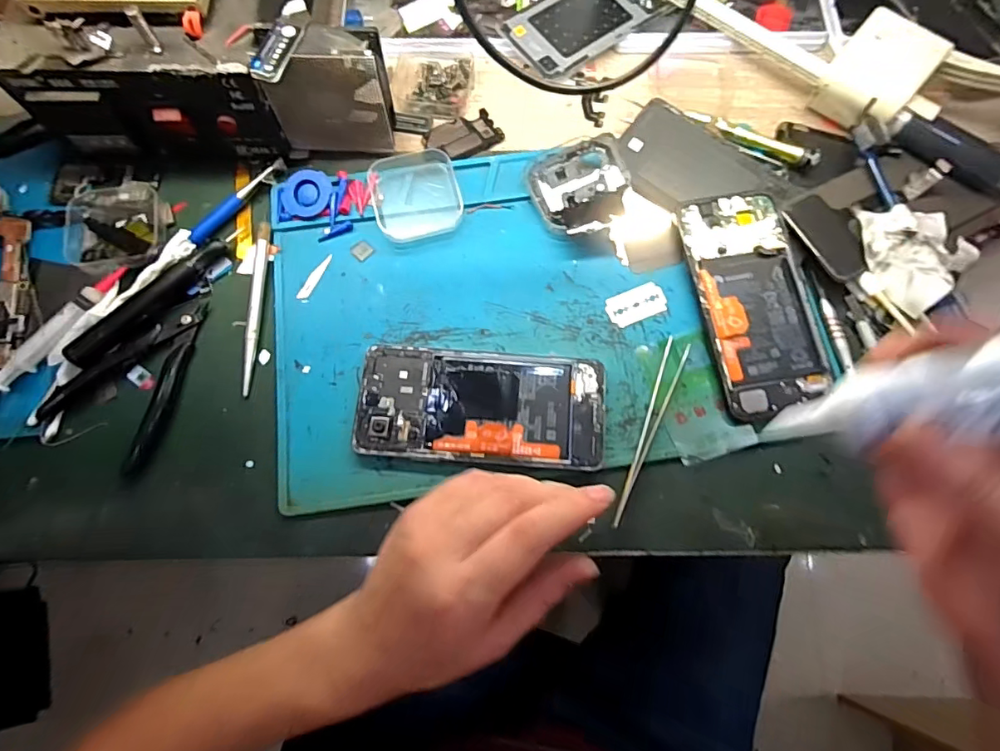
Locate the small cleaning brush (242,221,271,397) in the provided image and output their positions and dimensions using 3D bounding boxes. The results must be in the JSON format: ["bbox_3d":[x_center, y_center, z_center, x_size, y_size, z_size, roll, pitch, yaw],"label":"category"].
[{"bbox_3d":[-0.173,-0.050,0.363,0.008,0.008,0.128,-1,73,0],"label":"small cleaning brush"}]

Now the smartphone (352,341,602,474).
[{"bbox_3d":[-0.012,0.020,0.340,0.159,0.014,0.075,3,73,2],"label":"smartphone"}]

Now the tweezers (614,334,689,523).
[{"bbox_3d":[0.100,0.035,0.335,0.015,0.008,0.132,20,75,7],"label":"tweezers"}]

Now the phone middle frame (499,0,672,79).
[{"bbox_3d":[0.078,-0.308,0.434,0.156,0.008,0.079,-36,76,-9],"label":"phone middle frame"}]

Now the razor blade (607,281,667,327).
[{"bbox_3d":[0.097,-0.051,0.366,0.043,0.004,0.025,-22,74,-6],"label":"razor blade"}]

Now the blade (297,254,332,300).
[{"bbox_3d":[-0.134,-0.072,0.373,0.008,0.004,0.039,28,74,-6],"label":"blade"}]

